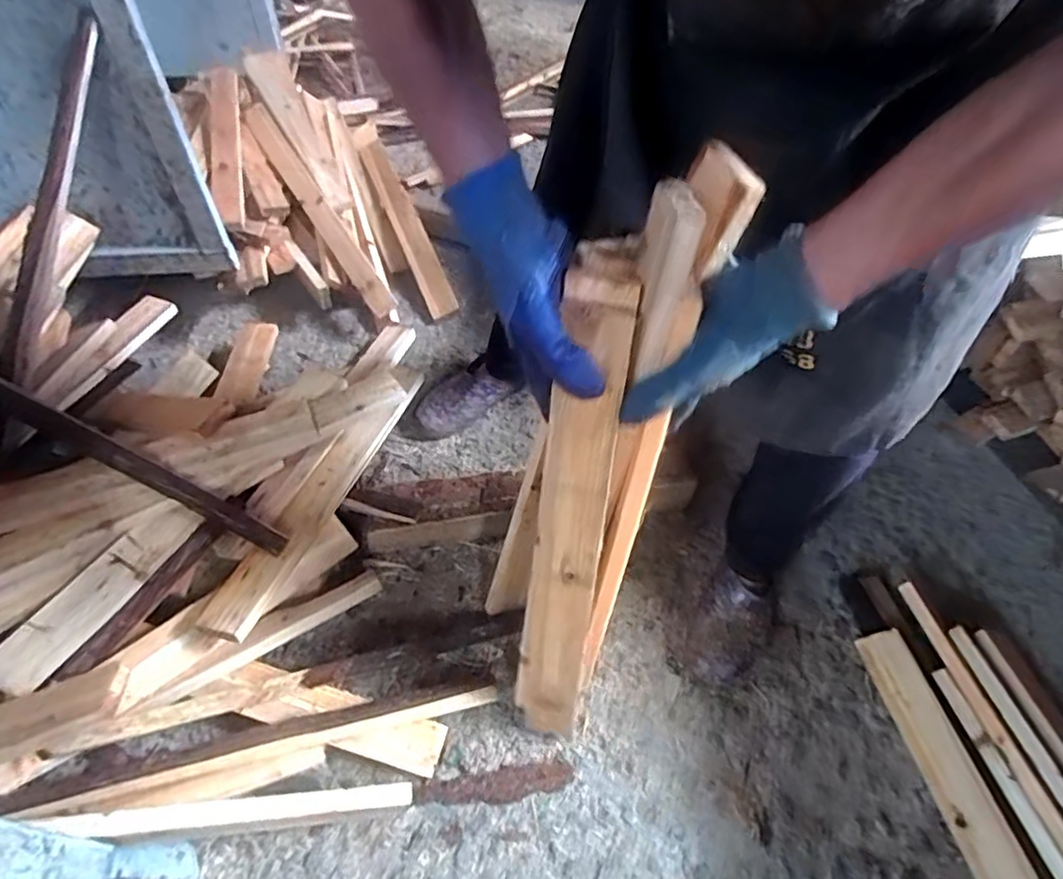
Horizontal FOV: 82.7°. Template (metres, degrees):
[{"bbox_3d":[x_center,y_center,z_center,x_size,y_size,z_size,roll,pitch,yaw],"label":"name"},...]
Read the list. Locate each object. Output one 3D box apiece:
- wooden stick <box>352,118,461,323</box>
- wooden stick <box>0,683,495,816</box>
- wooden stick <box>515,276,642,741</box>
[{"bbox_3d":[-0.268,-0.465,1.231,0.054,0.025,0.575,-20,69,-14],"label":"wooden stick"},{"bbox_3d":[-0.251,0.293,0.593,0.434,0.023,0.034,-5,47,-22],"label":"wooden stick"},{"bbox_3d":[0.028,0.095,0.524,0.061,0.473,0.025,14,32,14],"label":"wooden stick"}]

